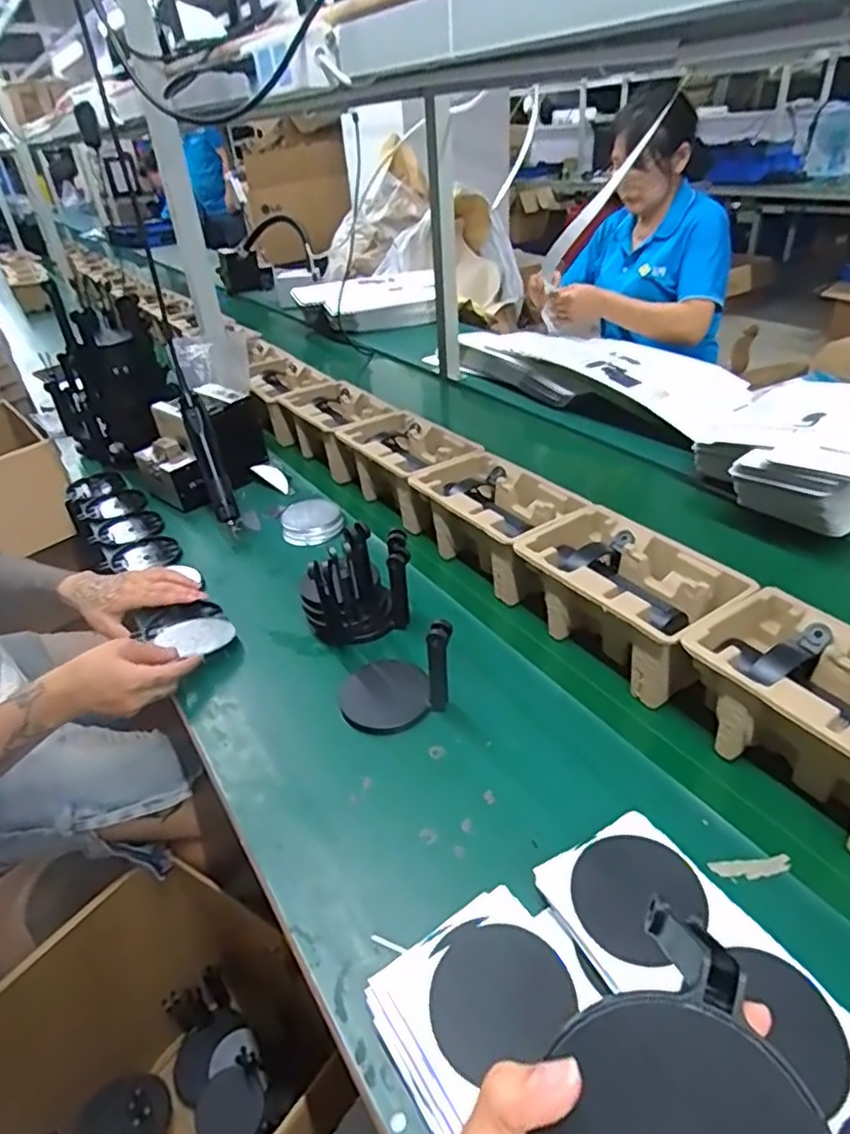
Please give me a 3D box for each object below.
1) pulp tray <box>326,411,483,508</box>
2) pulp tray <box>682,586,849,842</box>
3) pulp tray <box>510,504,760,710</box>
[{"bbox_3d":[-0.034,-0.167,1.055,0.148,0.104,0.250,-25,40,-24],"label":"pulp tray"},{"bbox_3d":[0.353,0.136,0.575,0.139,0.118,0.225,-25,40,-24],"label":"pulp tray"},{"bbox_3d":[0.227,0.038,0.734,0.145,0.110,0.226,-25,40,-24],"label":"pulp tray"}]

